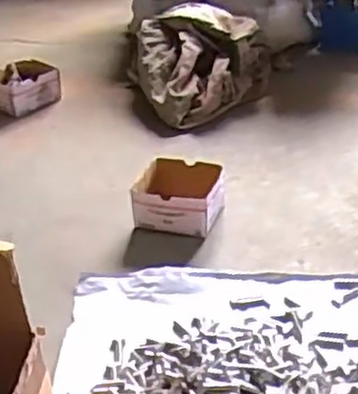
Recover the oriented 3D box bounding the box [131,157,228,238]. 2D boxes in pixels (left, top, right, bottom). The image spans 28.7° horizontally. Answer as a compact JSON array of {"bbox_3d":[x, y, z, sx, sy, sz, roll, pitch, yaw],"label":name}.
[{"bbox_3d":[-0.003,-0.002,1.350,0.157,0.078,0.138,9,35,16],"label":"box"}]

